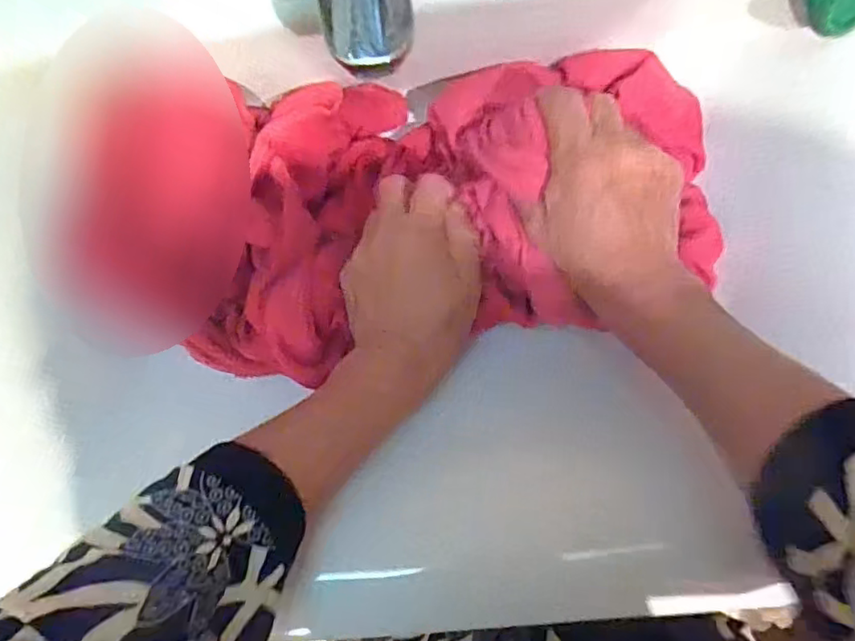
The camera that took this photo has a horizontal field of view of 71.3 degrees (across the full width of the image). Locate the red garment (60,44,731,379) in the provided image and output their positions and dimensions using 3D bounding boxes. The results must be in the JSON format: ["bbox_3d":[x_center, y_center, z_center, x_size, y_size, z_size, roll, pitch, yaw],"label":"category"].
[{"bbox_3d":[-0.028,-0.067,0.350,0.366,0.089,0.174,-8,99,0],"label":"red garment"}]

